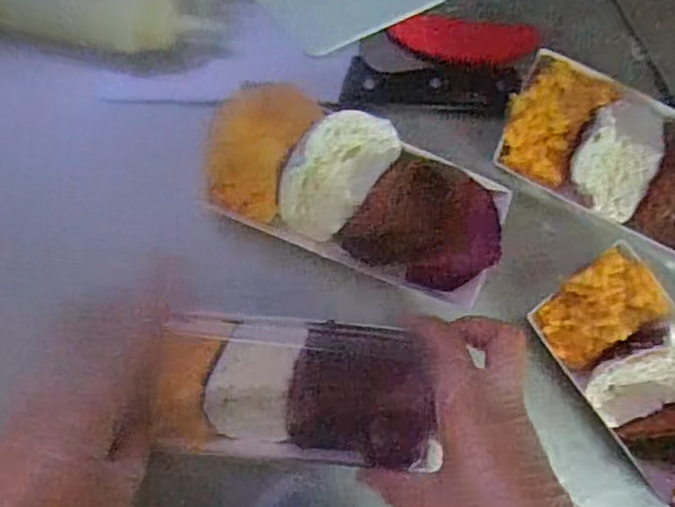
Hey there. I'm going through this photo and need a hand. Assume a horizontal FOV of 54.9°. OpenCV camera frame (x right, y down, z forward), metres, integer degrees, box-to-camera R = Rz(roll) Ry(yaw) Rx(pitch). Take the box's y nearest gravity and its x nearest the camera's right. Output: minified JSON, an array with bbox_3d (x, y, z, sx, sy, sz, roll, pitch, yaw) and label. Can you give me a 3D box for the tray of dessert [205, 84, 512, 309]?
[{"bbox_3d":[0.016,-0.040,0.410,0.192,0.050,0.086,23,84,-6],"label":"tray of dessert"}]

